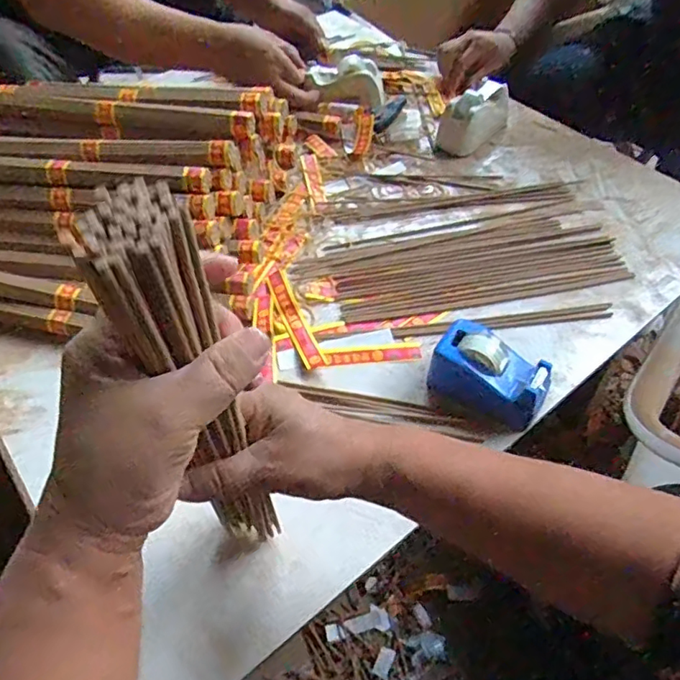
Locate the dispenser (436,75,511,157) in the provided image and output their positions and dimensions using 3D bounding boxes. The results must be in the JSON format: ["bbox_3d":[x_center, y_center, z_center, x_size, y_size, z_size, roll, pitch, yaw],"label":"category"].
[{"bbox_3d":[0.190,-0.304,0.749,0.121,0.062,0.053,-38,60,-24],"label":"dispenser"}]

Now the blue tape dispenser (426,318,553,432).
[{"bbox_3d":[0.128,0.035,0.488,0.095,0.054,0.065,26,57,20],"label":"blue tape dispenser"}]

